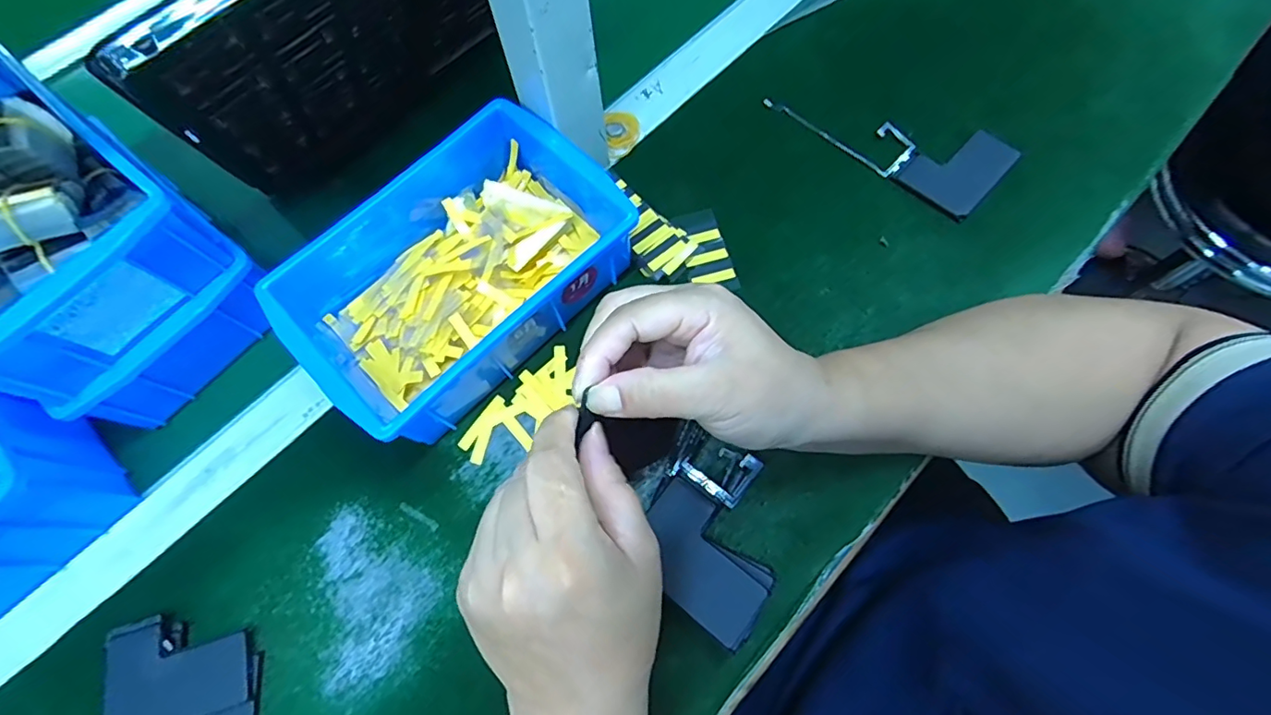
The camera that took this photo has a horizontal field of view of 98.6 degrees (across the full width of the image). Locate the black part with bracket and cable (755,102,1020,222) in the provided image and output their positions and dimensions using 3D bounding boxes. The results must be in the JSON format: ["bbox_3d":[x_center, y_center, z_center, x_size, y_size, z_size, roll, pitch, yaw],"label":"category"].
[{"bbox_3d":[0.191,-0.171,0.412,0.167,0.014,0.072,40,72,18],"label":"black part with bracket and cable"}]

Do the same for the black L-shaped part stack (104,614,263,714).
[{"bbox_3d":[-0.249,0.175,0.300,0.084,0.009,0.061,-7,65,-1],"label":"black L-shaped part stack"}]

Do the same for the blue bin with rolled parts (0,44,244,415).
[{"bbox_3d":[-0.351,-0.080,0.308,0.187,0.071,0.132,36,75,15],"label":"blue bin with rolled parts"}]

